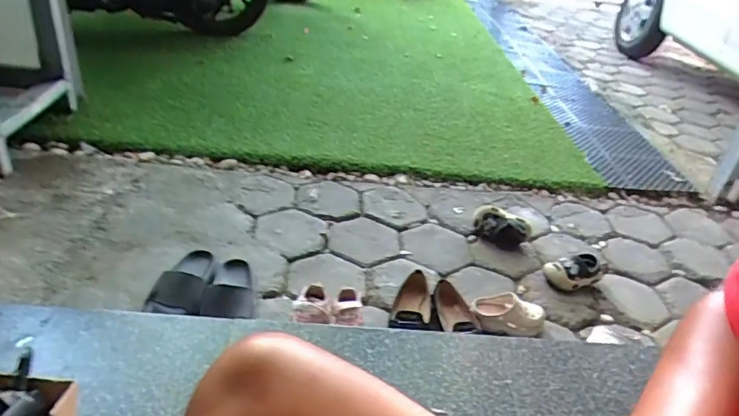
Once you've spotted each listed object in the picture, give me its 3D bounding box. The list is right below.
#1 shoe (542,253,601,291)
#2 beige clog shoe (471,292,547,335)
[{"bbox_3d":[0.546,0.167,1.391,0.163,0.066,0.083,-10,37,-26],"label":"shoe"},{"bbox_3d":[0.329,0.252,1.243,0.166,0.055,0.088,9,33,0],"label":"beige clog shoe"}]

